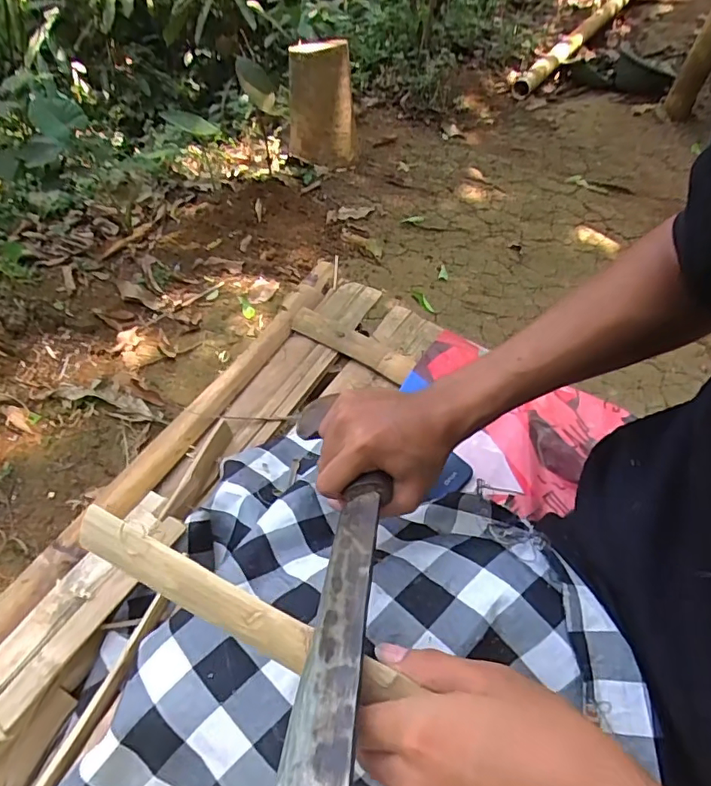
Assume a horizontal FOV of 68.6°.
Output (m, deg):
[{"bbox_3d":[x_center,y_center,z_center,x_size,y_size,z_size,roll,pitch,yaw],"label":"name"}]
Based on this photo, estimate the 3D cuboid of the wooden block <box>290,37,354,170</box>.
[{"bbox_3d":[-0.106,-0.933,1.685,0.211,0.372,0.173,-1,54,-5],"label":"wooden block"}]

